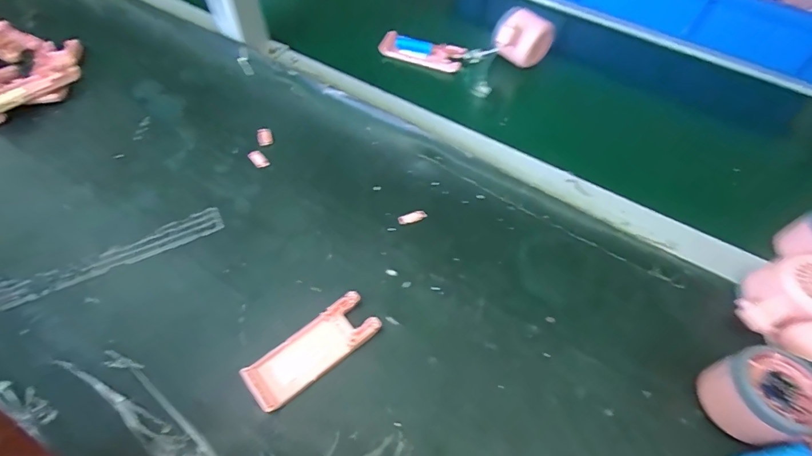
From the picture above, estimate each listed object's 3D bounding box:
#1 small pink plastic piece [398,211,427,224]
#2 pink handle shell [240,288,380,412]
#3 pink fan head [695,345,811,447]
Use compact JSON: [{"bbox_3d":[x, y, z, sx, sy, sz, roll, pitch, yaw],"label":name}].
[{"bbox_3d":[0.006,-0.011,0.403,0.028,0.004,0.009,-16,61,-12],"label":"small pink plastic piece"},{"bbox_3d":[-0.074,0.097,0.327,0.105,0.016,0.040,-35,67,-21],"label":"pink handle shell"},{"bbox_3d":[0.262,0.123,0.301,0.064,0.053,0.059,1,59,-2],"label":"pink fan head"}]

